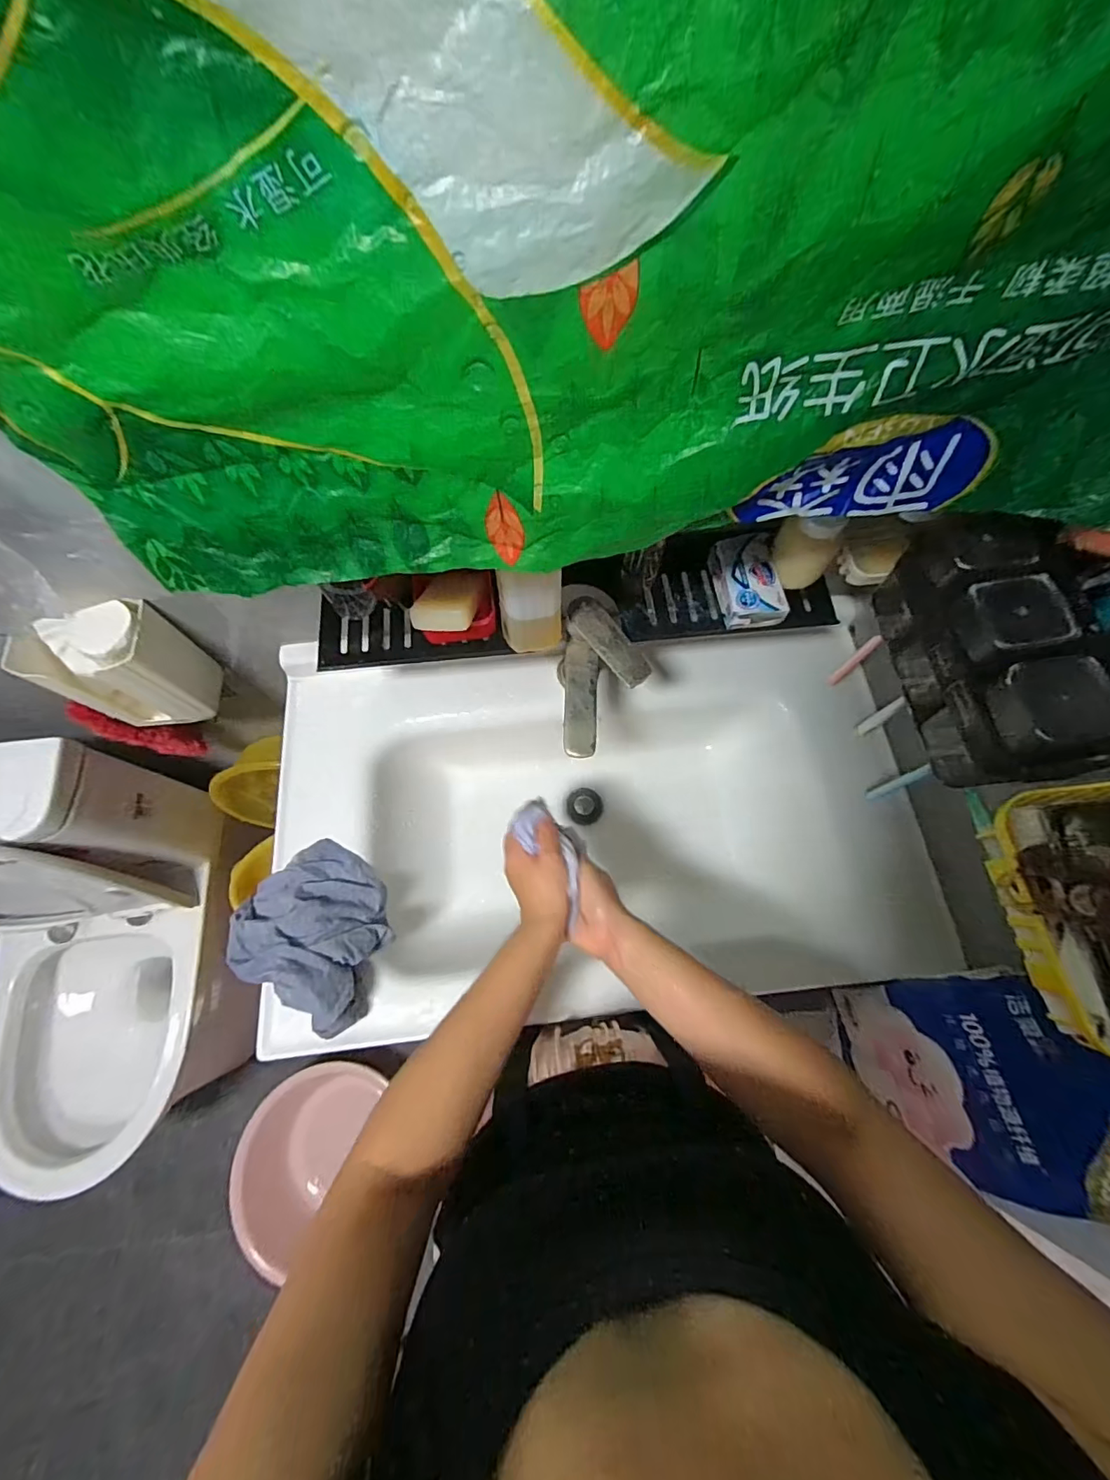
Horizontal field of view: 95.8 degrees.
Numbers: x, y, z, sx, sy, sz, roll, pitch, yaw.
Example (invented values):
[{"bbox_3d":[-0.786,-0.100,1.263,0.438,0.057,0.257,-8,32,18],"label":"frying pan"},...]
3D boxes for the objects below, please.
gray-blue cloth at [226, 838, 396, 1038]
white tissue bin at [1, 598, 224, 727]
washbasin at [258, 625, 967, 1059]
[{"bbox_3d":[-0.271,0.223,0.587,0.179,0.055,0.163,34,40,2],"label":"gray-blue cloth"},{"bbox_3d":[-0.543,-0.089,0.635,0.140,0.178,0.083,-8,70,-3],"label":"white tissue bin"},{"bbox_3d":[0.051,0.108,0.720,0.800,0.178,0.478,-5,70,-2],"label":"washbasin"}]

